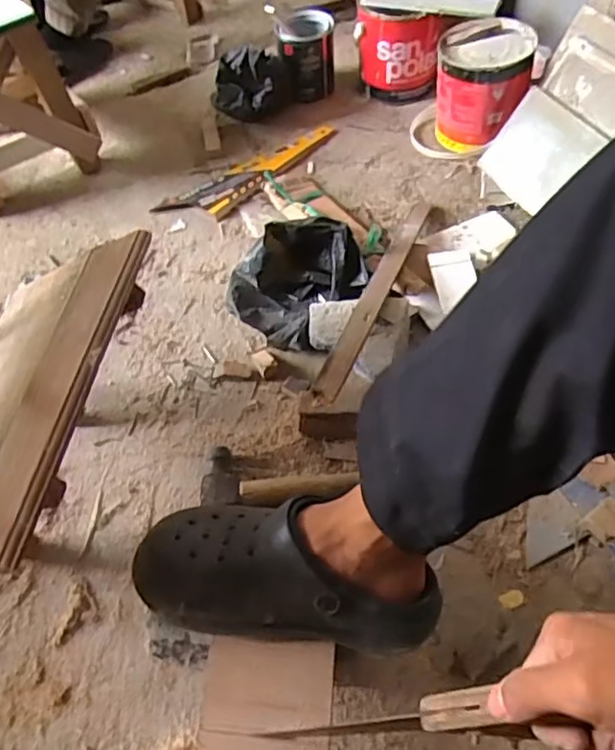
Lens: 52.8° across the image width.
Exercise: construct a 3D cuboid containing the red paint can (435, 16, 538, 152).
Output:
[{"bbox_3d":[0.287,-0.472,1.031,0.140,0.168,0.131,10,57,12],"label":"red paint can"}]

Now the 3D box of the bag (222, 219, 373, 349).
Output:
[{"bbox_3d":[-0.018,-0.135,0.863,0.164,0.104,0.175,29,63,22],"label":"bag"}]

